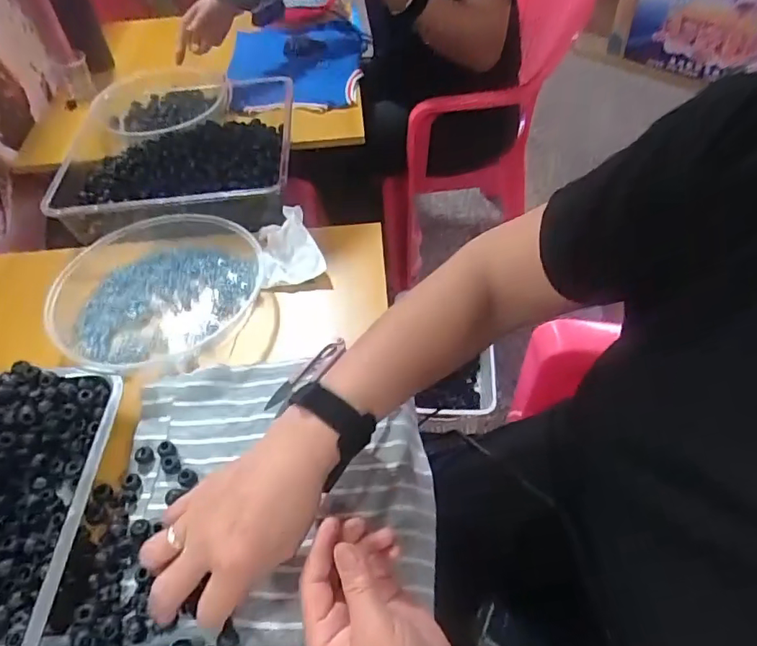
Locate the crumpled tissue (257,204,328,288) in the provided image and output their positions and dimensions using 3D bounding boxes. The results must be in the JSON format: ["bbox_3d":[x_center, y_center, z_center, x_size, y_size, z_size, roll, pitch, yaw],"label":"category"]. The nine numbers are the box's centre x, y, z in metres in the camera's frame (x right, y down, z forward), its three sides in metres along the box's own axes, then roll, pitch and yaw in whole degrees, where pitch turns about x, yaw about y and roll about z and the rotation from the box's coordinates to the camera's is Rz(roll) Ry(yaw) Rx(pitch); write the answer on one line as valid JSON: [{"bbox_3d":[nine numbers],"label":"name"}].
[{"bbox_3d":[-0.106,-0.098,0.642,0.070,0.033,0.101,-10,49,-5],"label":"crumpled tissue"}]

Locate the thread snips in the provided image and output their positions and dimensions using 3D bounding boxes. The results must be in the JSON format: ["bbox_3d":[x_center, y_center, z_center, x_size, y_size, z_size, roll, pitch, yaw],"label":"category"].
[{"bbox_3d":[-0.070,0.051,0.535,0.025,0.014,0.099,30,57,26],"label":"thread snips"}]

